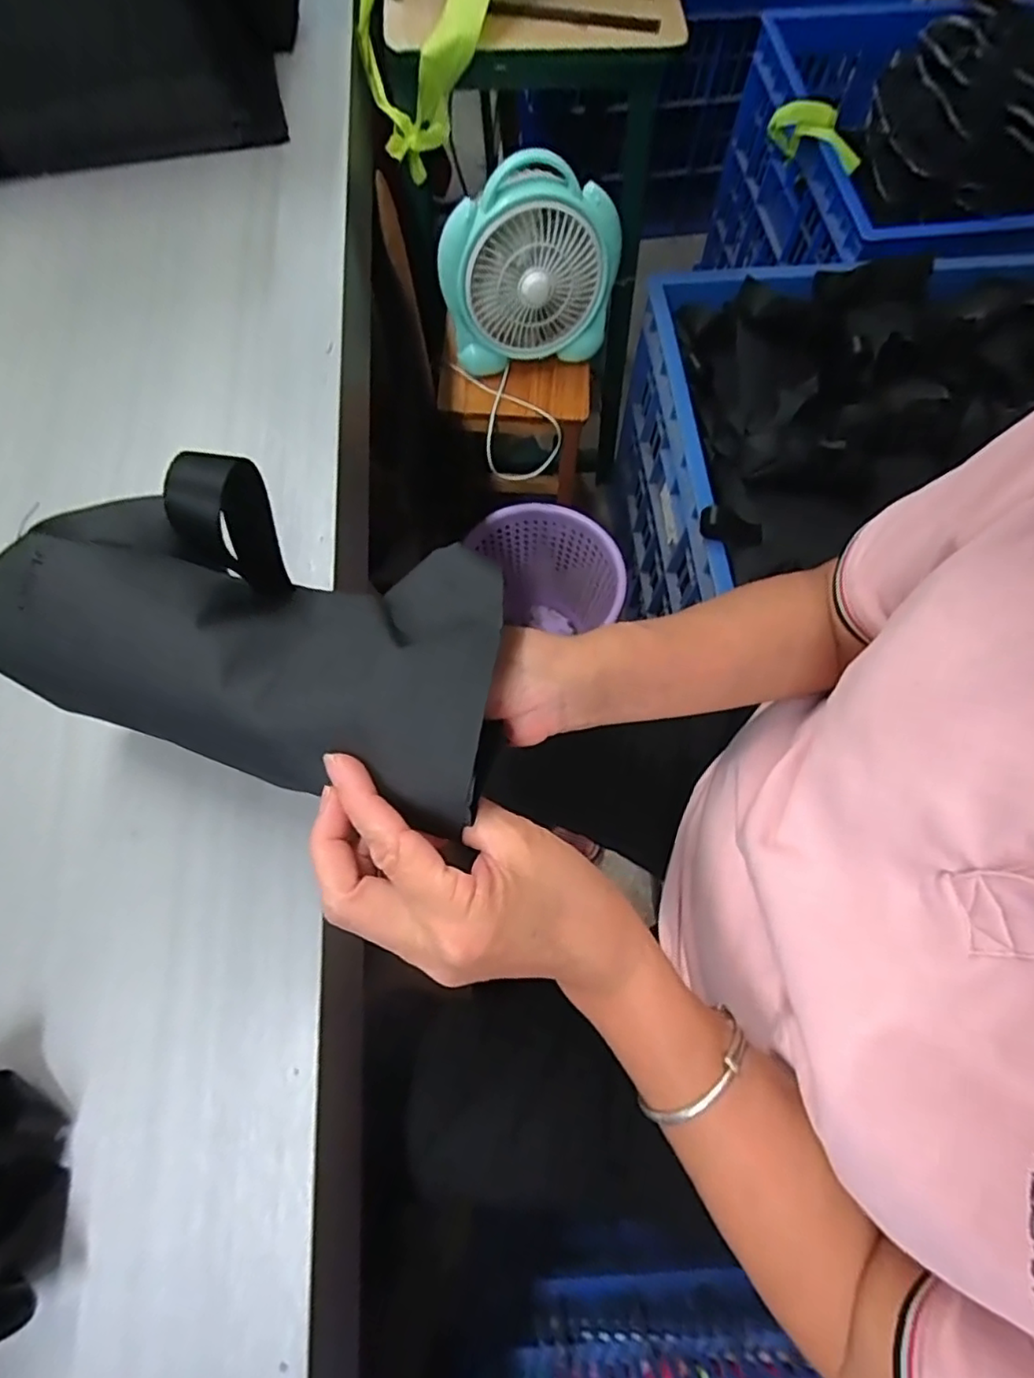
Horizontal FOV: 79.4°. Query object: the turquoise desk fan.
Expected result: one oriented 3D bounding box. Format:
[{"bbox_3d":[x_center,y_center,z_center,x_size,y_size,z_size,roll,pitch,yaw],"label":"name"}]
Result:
[{"bbox_3d":[0.016,-0.556,0.830,0.225,0.221,0.090,-4,70,-3],"label":"turquoise desk fan"}]

